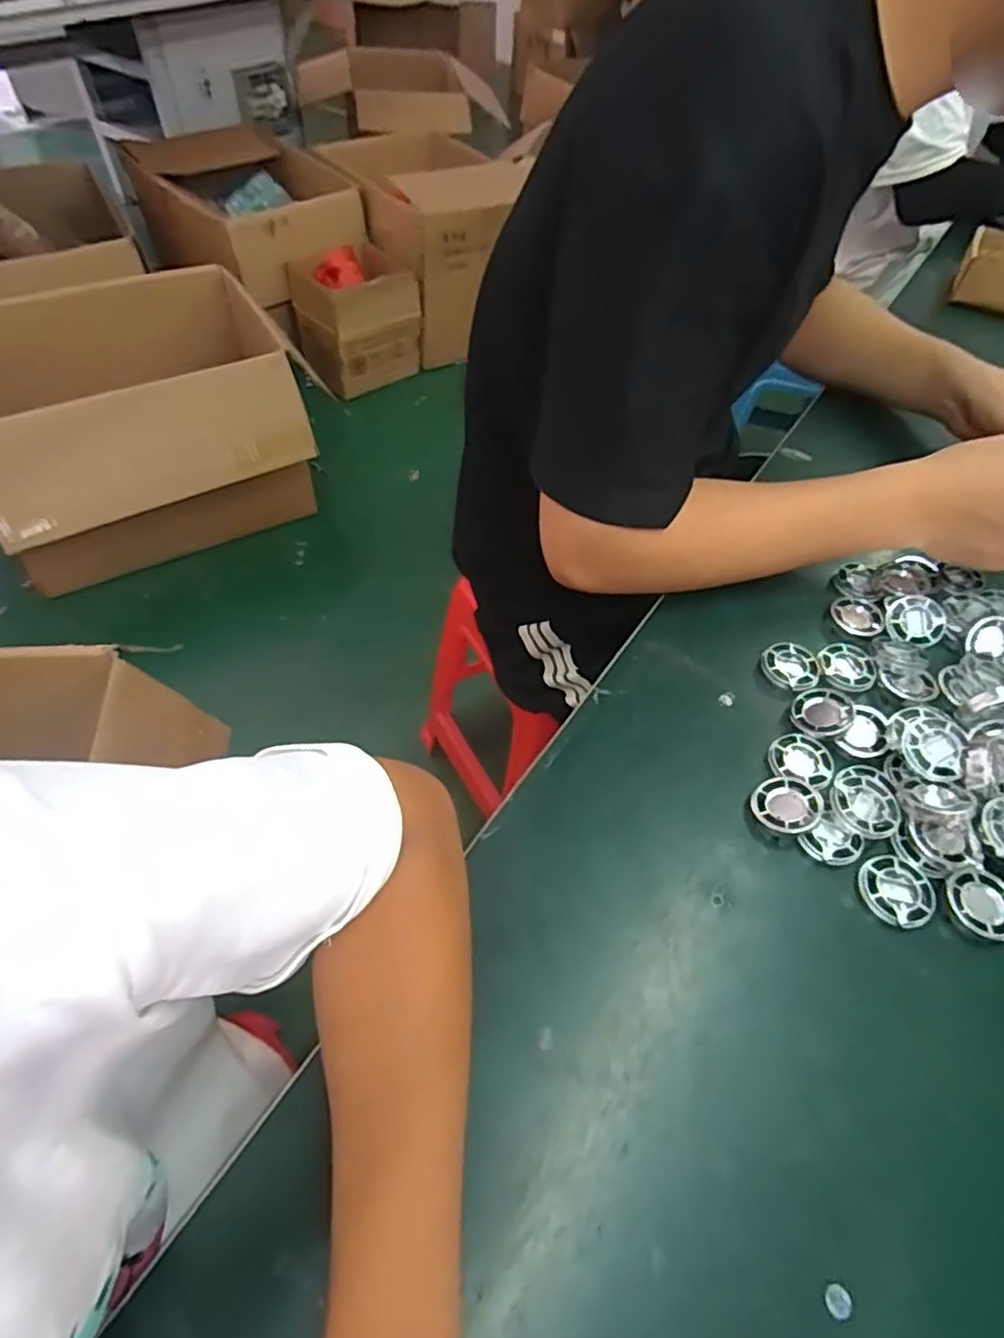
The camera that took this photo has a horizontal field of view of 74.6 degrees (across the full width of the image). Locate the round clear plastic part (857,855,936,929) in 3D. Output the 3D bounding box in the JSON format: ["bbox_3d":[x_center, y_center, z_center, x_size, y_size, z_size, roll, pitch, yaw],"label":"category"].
[{"bbox_3d":[0.225,0.127,0.376,0.039,0.004,0.038,2,54,-3],"label":"round clear plastic part"}]

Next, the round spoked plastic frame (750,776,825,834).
[{"bbox_3d":[0.175,0.083,0.404,0.041,0.007,0.038,-39,50,-17],"label":"round spoked plastic frame"}]

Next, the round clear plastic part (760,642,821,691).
[{"bbox_3d":[0.207,-0.001,0.472,0.038,0.007,0.039,2,54,-3],"label":"round clear plastic part"}]

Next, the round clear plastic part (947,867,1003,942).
[{"bbox_3d":[0.273,0.132,0.370,0.035,0.011,0.039,-16,56,-15],"label":"round clear plastic part"}]

